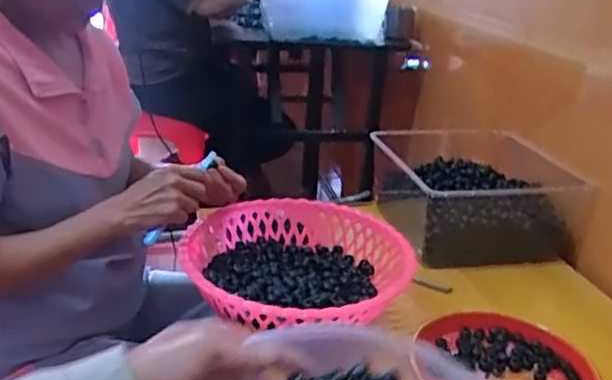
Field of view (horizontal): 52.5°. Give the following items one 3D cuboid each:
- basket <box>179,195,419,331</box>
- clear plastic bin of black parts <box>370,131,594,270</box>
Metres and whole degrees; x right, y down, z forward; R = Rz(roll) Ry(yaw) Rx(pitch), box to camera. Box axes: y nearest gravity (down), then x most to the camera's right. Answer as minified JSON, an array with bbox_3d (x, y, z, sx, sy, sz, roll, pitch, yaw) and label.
[{"bbox_3d":[-0.012,0.101,0.855,0.290,0.076,0.293,-2,24,-11],"label":"basket"},{"bbox_3d":[0.307,-0.003,1.174,0.335,0.140,0.357,-1,23,-10],"label":"clear plastic bin of black parts"}]

